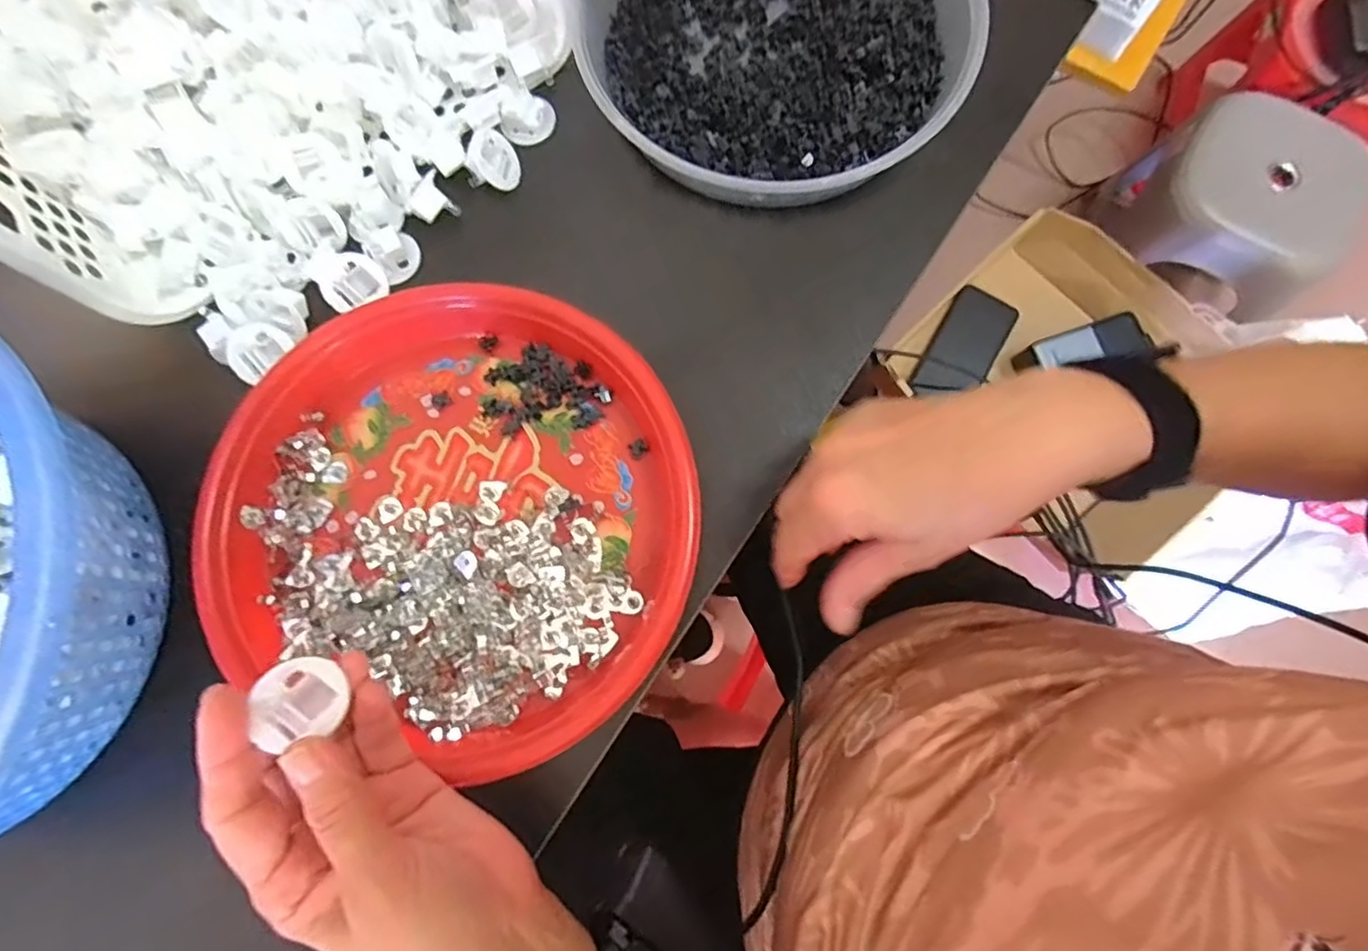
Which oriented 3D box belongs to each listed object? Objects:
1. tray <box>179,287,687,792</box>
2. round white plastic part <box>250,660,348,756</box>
[{"bbox_3d":[-0.111,0.014,0.318,0.240,0.027,0.218,27,80,5],"label":"tray"},{"bbox_3d":[-0.143,0.083,0.229,0.028,0.011,0.028,0,79,0],"label":"round white plastic part"}]

